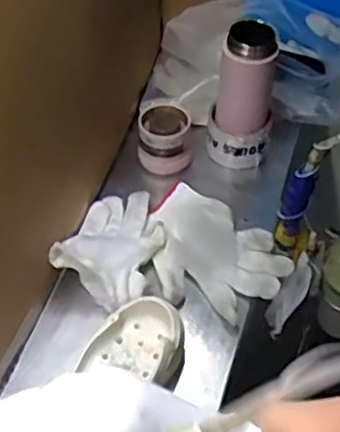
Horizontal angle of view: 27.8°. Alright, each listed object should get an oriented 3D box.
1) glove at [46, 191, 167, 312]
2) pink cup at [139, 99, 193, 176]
[{"bbox_3d":[-0.060,0.019,0.768,0.101,0.056,0.158,13,50,13],"label":"glove"},{"bbox_3d":[-0.007,-0.104,0.876,0.065,0.052,0.078,1,48,2],"label":"pink cup"}]

